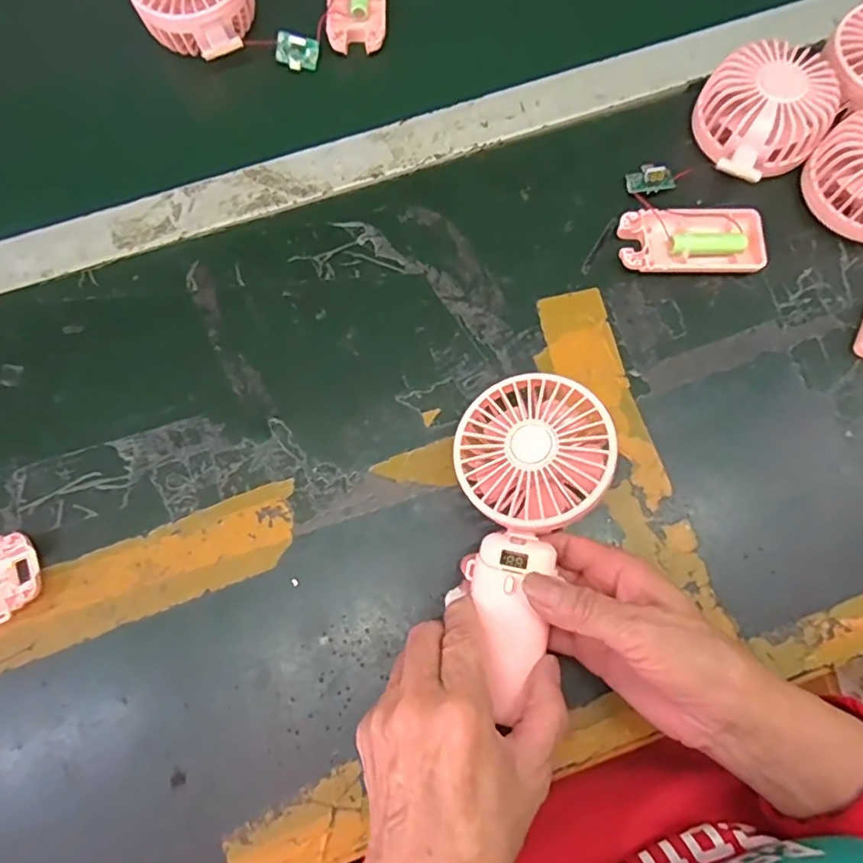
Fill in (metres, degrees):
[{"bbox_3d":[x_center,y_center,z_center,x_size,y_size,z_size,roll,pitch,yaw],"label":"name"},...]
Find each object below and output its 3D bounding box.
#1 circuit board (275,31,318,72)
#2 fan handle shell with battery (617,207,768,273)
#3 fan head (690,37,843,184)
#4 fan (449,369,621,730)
[{"bbox_3d":[-0.102,-0.288,0.455,0.031,0.024,0.006,4,38,-16],"label":"circuit board"},{"bbox_3d":[0.179,-0.130,0.413,0.096,0.012,0.045,1,75,1],"label":"fan handle shell with battery"},{"bbox_3d":[0.235,-0.224,0.417,0.082,0.036,0.085,0,74,1],"label":"fan head"},{"bbox_3d":[0.048,0.053,0.321,0.080,0.027,0.173,9,77,3],"label":"fan"}]

